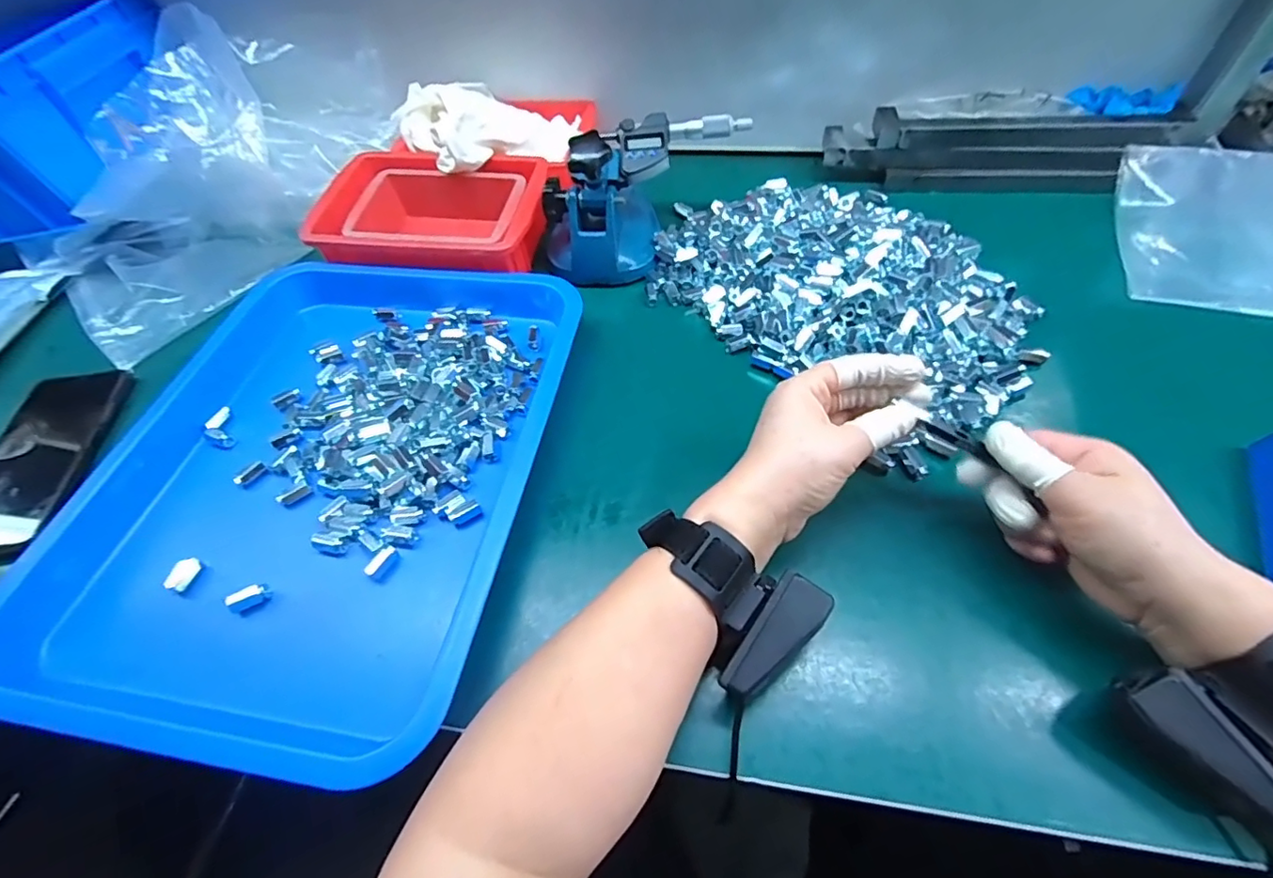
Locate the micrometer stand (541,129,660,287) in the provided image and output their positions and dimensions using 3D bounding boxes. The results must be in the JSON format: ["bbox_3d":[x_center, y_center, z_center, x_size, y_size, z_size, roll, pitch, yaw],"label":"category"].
[{"bbox_3d":[-0.033,-0.221,0.507,0.104,0.113,0.111,-11,54,-4],"label":"micrometer stand"}]

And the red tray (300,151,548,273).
[{"bbox_3d":[-0.192,-0.210,0.539,0.201,0.062,0.133,6,55,9],"label":"red tray"}]

